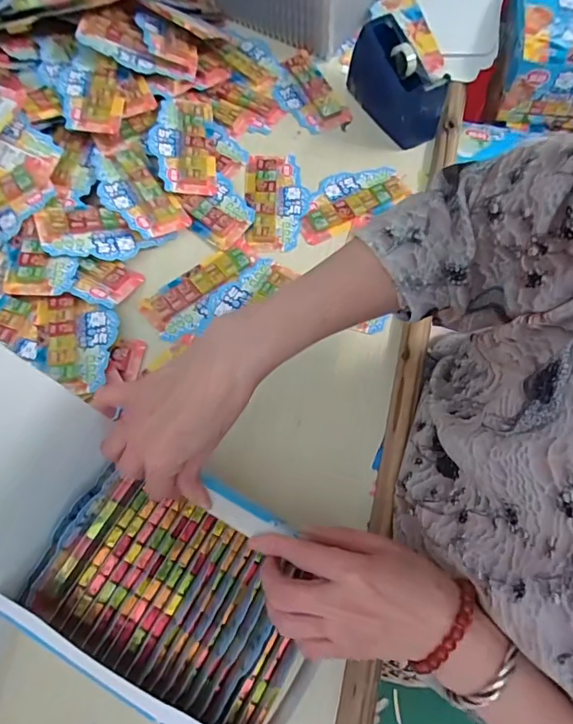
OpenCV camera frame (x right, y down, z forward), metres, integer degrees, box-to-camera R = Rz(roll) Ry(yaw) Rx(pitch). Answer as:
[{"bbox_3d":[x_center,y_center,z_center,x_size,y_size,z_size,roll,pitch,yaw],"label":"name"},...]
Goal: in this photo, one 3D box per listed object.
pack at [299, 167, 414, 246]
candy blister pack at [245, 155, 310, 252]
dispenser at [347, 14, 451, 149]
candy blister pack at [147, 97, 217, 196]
[{"bbox_3d":[0.076,-0.202,0.563,0.145,0.010,0.073,-30,71,-12],"label":"pack"},{"bbox_3d":[-0.012,-0.200,0.567,0.072,0.011,0.143,-4,67,-2],"label":"candy blister pack"},{"bbox_3d":[0.136,-0.347,0.577,0.051,0.091,0.143,-29,71,-12],"label":"dispenser"},{"bbox_3d":[-0.130,-0.272,0.577,0.078,0.011,0.144,-6,67,-3],"label":"candy blister pack"}]

